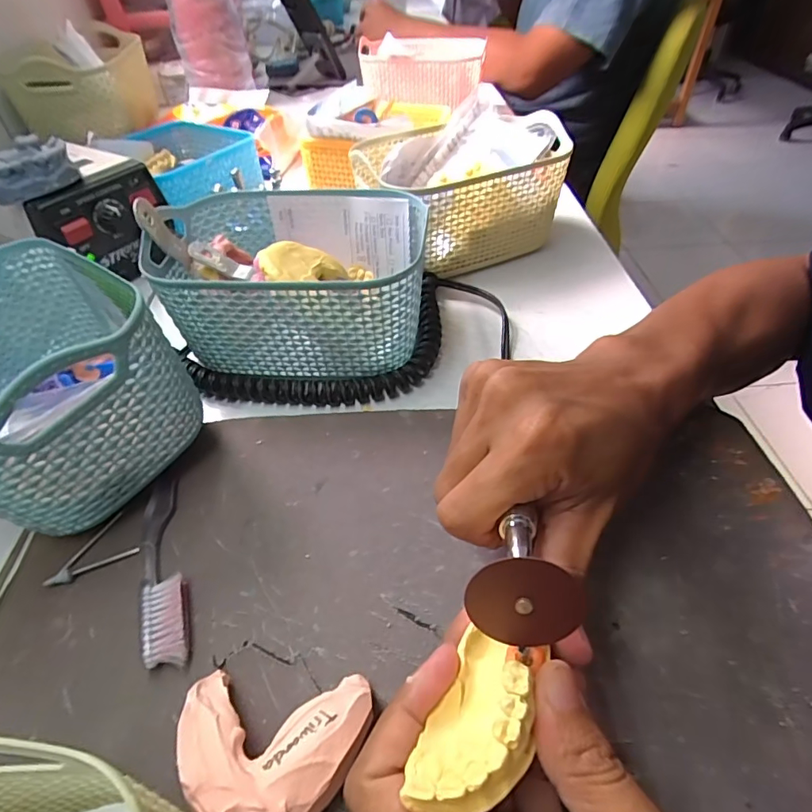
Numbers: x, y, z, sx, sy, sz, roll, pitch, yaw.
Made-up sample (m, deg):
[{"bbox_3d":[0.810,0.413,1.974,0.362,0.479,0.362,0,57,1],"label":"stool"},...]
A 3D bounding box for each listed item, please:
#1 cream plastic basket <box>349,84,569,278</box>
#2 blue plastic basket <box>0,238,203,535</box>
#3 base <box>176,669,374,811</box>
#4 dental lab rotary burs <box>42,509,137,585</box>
[{"bbox_3d":[0.049,-0.179,0.413,0.157,0.090,0.118,-21,48,-16],"label":"cream plastic basket"},{"bbox_3d":[-0.202,-0.014,0.264,0.172,0.095,0.113,31,55,29],"label":"blue plastic basket"},{"bbox_3d":[-0.047,0.121,0.169,0.066,0.033,0.050,-2,46,2],"label":"base"},{"bbox_3d":[-0.156,0.074,0.238,0.041,0.004,0.027,-33,53,-26],"label":"dental lab rotary burs"}]

